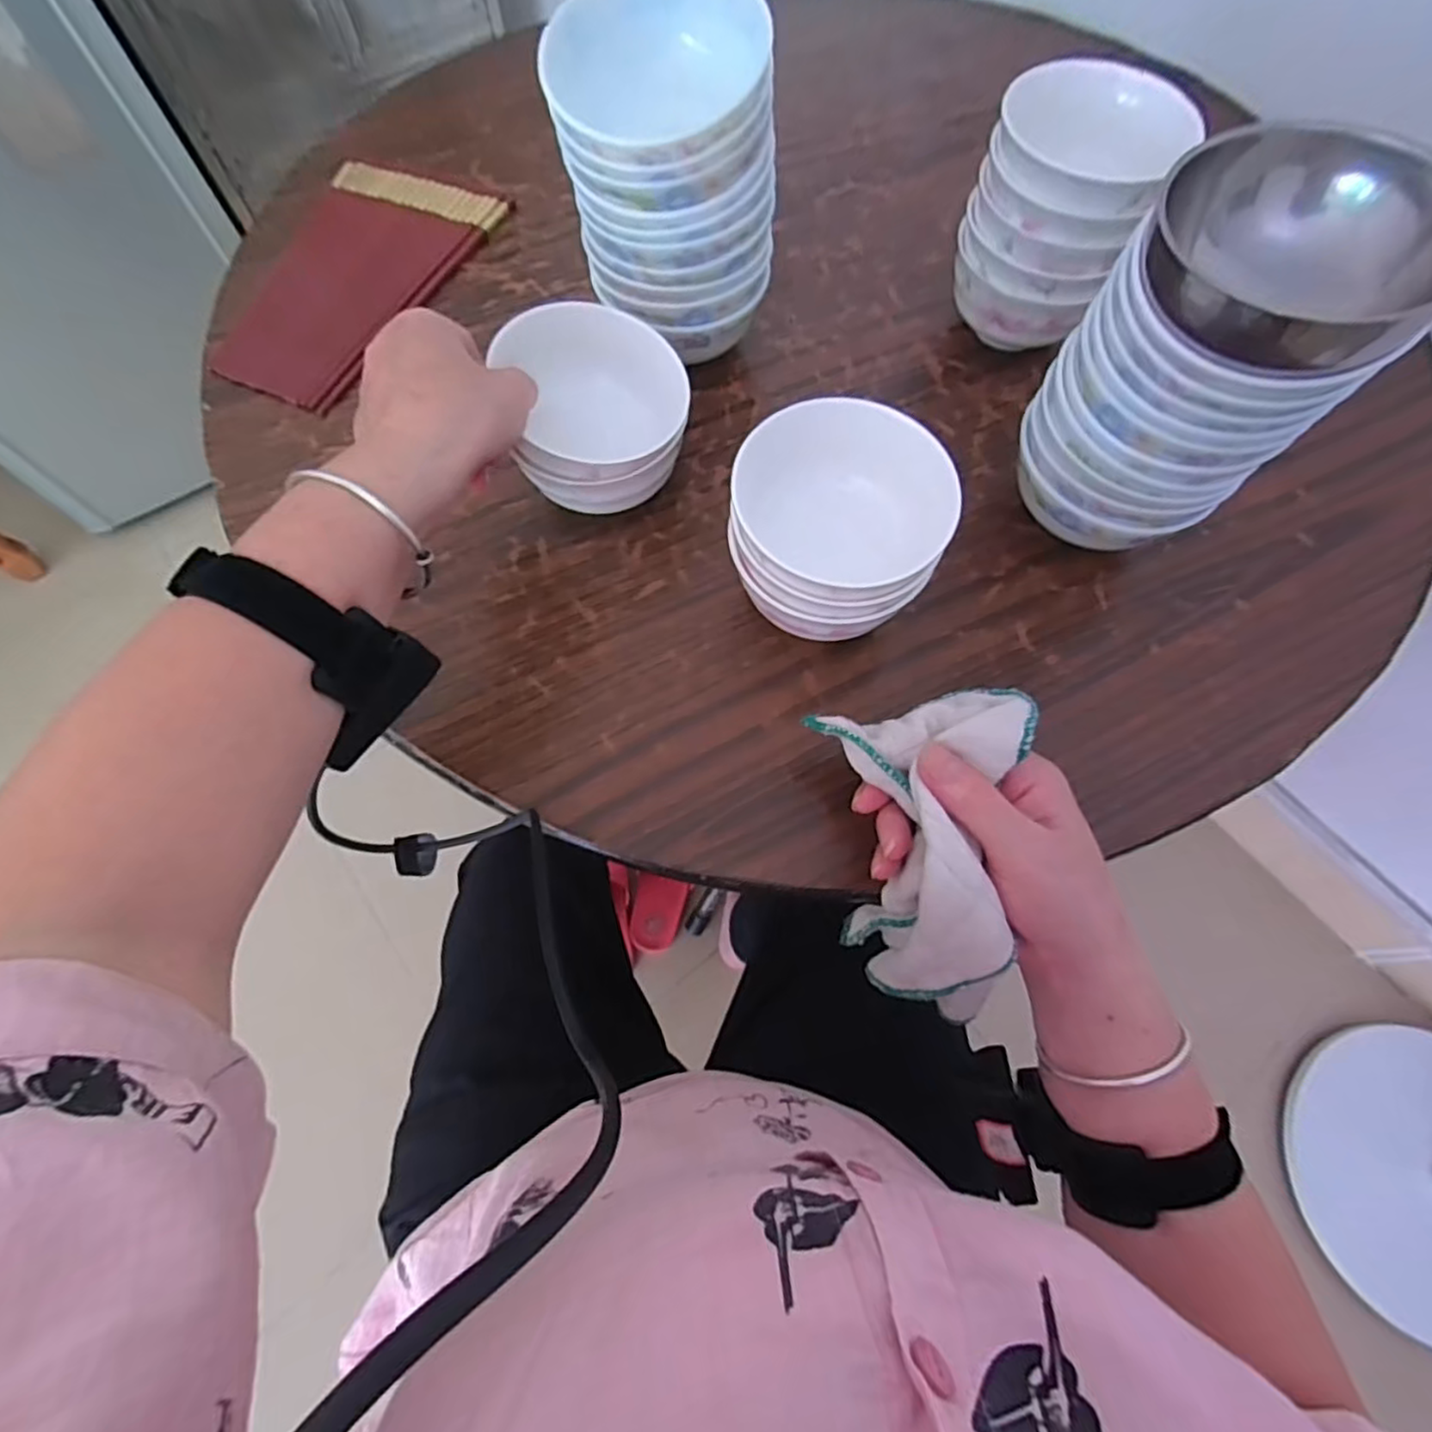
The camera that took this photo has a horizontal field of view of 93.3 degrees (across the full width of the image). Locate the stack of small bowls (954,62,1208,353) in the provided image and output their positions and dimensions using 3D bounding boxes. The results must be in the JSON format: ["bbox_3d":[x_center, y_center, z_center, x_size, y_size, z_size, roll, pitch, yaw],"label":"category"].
[{"bbox_3d":[0.210,-0.303,0.426,0.096,0.130,0.094,36,72,14],"label":"stack of small bowls"}]

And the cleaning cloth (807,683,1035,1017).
[{"bbox_3d":[0.093,0.070,0.317,0.084,0.072,0.158,1,100,0],"label":"cleaning cloth"}]

